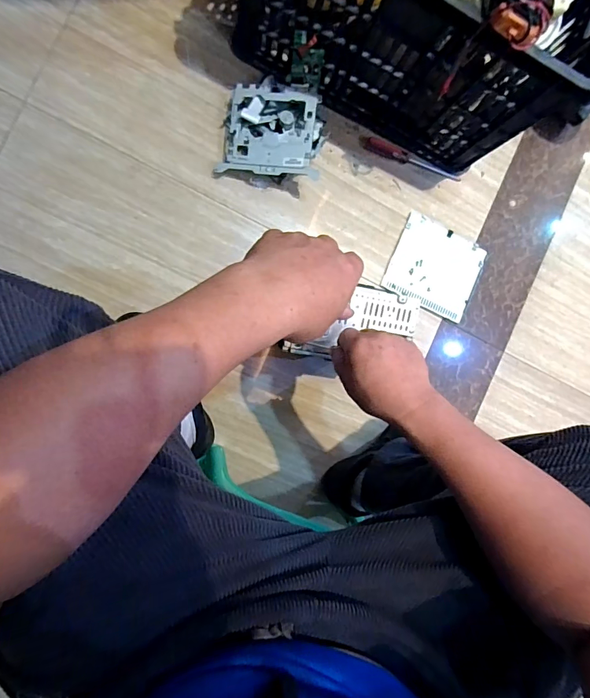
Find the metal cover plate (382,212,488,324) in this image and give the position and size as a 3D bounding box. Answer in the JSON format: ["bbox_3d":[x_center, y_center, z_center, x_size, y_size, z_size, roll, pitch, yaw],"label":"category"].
[{"bbox_3d":[0.274,-0.156,0.757,0.183,0.008,0.164,23,88,-11],"label":"metal cover plate"}]

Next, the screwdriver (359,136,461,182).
[{"bbox_3d":[0.219,-0.352,0.732,0.204,0.028,0.021,18,89,-11],"label":"screwdriver"}]

